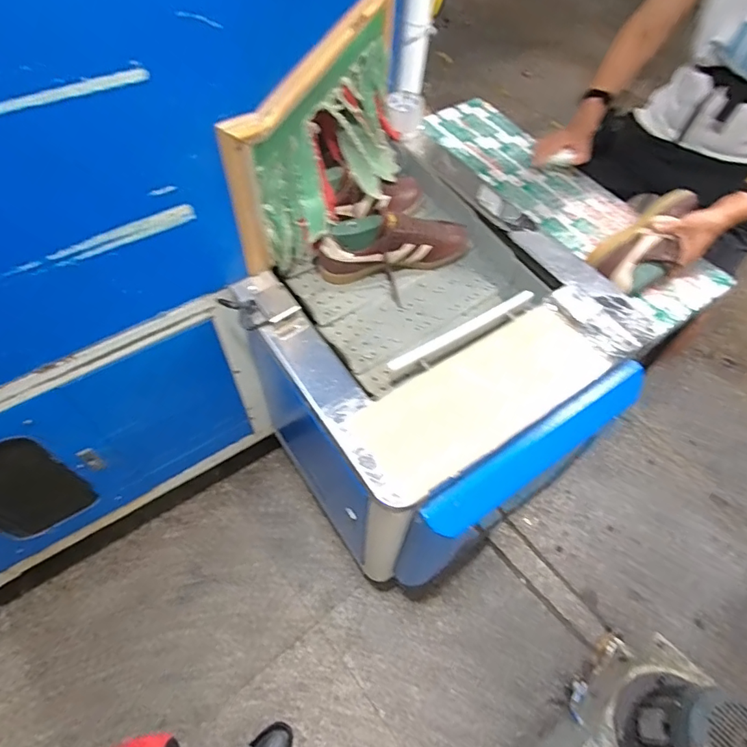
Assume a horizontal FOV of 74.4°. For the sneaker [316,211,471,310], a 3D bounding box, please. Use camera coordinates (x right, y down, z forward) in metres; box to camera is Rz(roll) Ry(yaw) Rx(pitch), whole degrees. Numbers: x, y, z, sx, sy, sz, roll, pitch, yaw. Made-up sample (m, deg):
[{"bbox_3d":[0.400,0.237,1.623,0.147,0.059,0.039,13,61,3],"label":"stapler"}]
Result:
[{"bbox_3d":[0.056,-0.241,0.960,0.317,0.133,0.116,-17,60,-14],"label":"sneaker"}]

